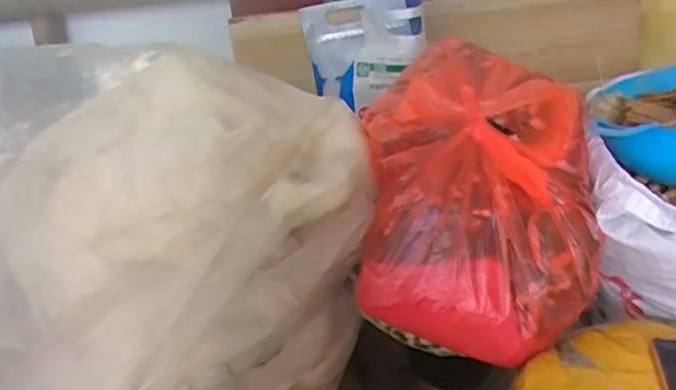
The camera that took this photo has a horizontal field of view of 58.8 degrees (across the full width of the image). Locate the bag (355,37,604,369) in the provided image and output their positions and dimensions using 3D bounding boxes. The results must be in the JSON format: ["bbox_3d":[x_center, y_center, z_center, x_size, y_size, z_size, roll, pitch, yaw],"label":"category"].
[{"bbox_3d":[0.169,-0.018,0.756,0.269,0.224,0.376,1,39,5],"label":"bag"}]

